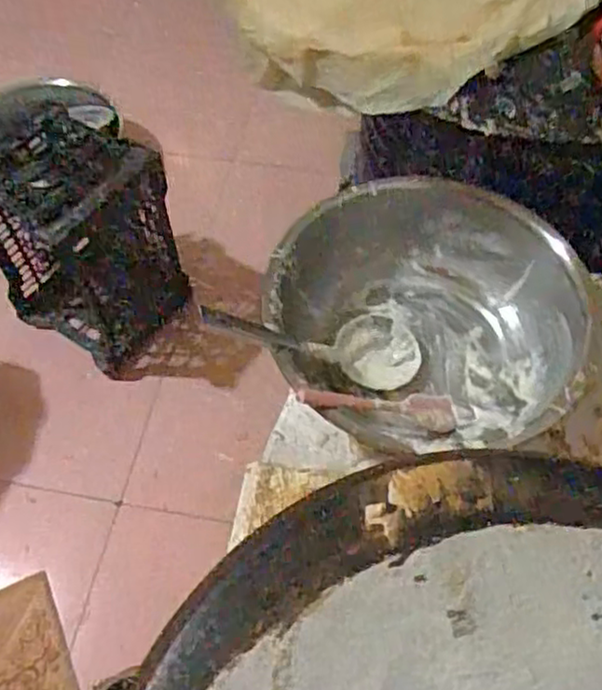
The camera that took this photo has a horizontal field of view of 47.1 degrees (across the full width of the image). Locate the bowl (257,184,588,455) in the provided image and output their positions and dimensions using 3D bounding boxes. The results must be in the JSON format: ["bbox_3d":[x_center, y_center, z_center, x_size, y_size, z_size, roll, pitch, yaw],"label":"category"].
[{"bbox_3d":[0.160,-0.030,0.886,0.372,0.161,0.354,0,58,1],"label":"bowl"}]

